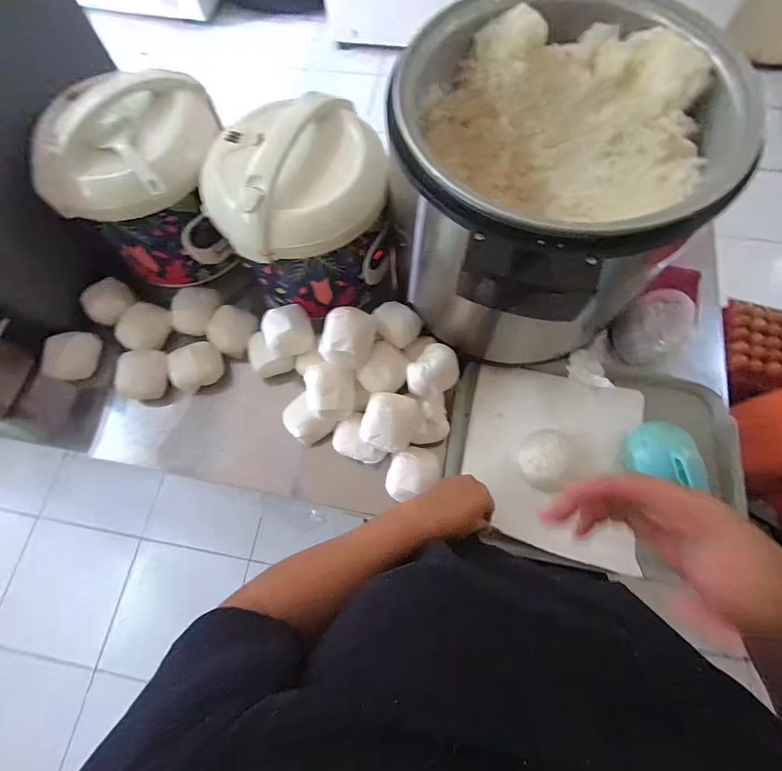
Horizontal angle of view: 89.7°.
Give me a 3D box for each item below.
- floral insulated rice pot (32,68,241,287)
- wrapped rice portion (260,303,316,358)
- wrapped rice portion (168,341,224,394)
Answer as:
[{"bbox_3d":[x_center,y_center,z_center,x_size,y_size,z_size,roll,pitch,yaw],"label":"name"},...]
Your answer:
[{"bbox_3d":[-0.357,-0.319,0.611,0.197,0.206,0.235,2,71,2],"label":"floral insulated rice pot"},{"bbox_3d":[-0.160,-0.085,0.614,0.073,0.051,0.066,-17,72,-4],"label":"wrapped rice portion"},{"bbox_3d":[-0.310,-0.030,0.629,0.079,0.050,0.058,-12,71,-2],"label":"wrapped rice portion"}]

